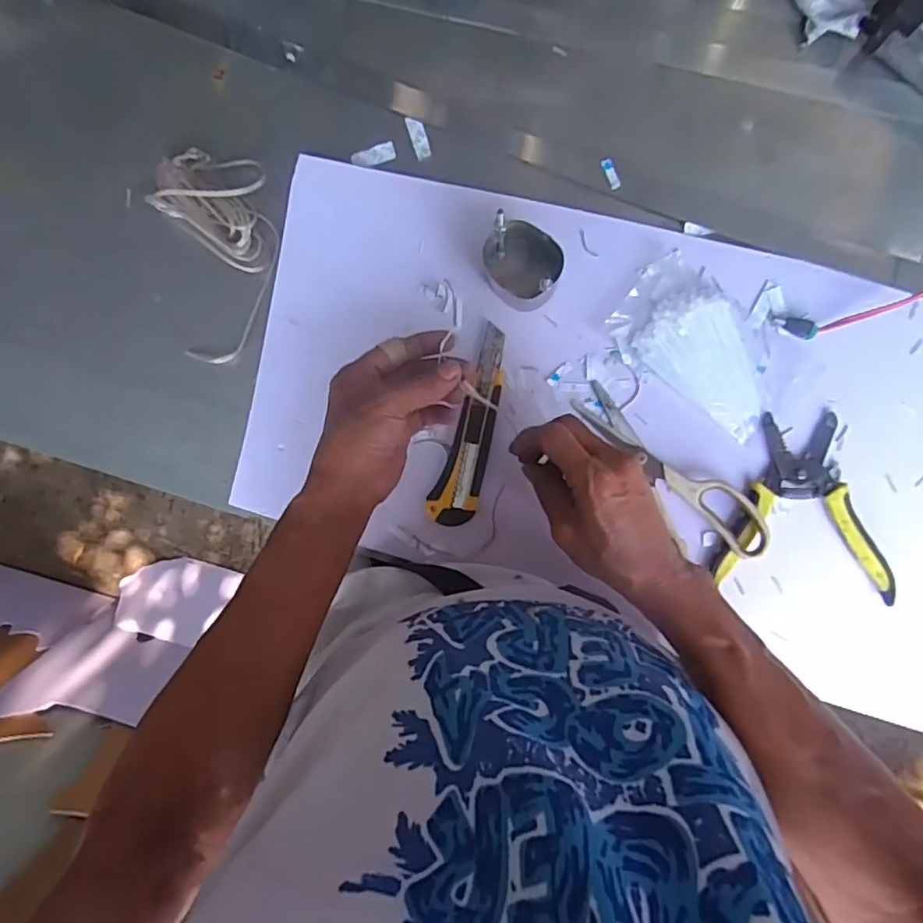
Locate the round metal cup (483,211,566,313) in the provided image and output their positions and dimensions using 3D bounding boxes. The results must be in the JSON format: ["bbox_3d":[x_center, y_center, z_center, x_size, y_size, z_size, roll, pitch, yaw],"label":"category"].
[{"bbox_3d":[0.053,-0.164,0.475,0.068,0.061,0.060,42,92,-6],"label":"round metal cup"}]

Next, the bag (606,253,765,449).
[{"bbox_3d":[0.202,-0.099,0.496,0.148,0.024,0.091,35,93,-6],"label":"bag"}]

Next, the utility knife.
[{"bbox_3d":[0.010,-0.030,0.505,0.039,0.024,0.169,15,95,-5],"label":"utility knife"}]

